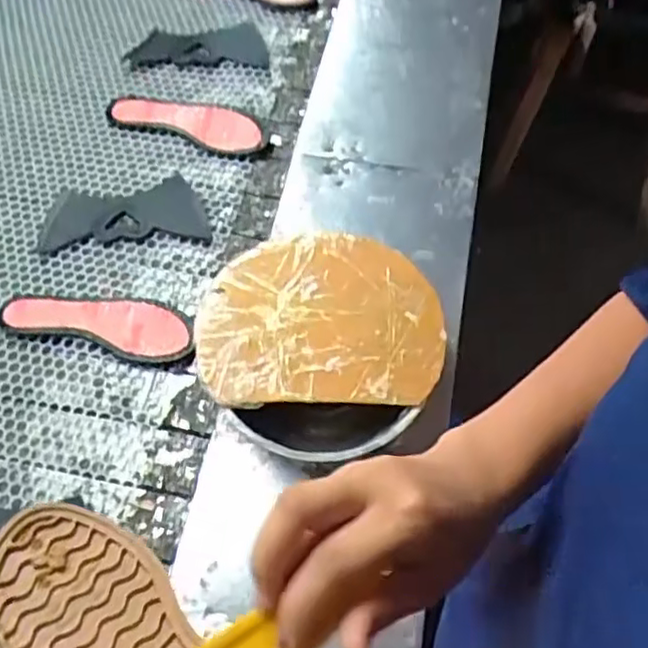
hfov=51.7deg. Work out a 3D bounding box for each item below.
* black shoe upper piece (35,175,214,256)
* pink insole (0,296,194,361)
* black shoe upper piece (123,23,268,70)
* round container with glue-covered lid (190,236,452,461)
[{"bbox_3d":[-0.260,-0.149,0.881,0.217,0.005,0.103,-3,60,0],"label":"black shoe upper piece"},{"bbox_3d":[-0.265,-0.006,0.790,0.234,0.022,0.080,8,61,7],"label":"pink insole"},{"bbox_3d":[-0.195,-0.444,1.059,0.211,0.023,0.113,-2,60,1],"label":"black shoe upper piece"},{"bbox_3d":[-0.003,0.018,0.693,0.241,0.064,0.240,-1,60,2],"label":"round container with glue-covered lid"}]

